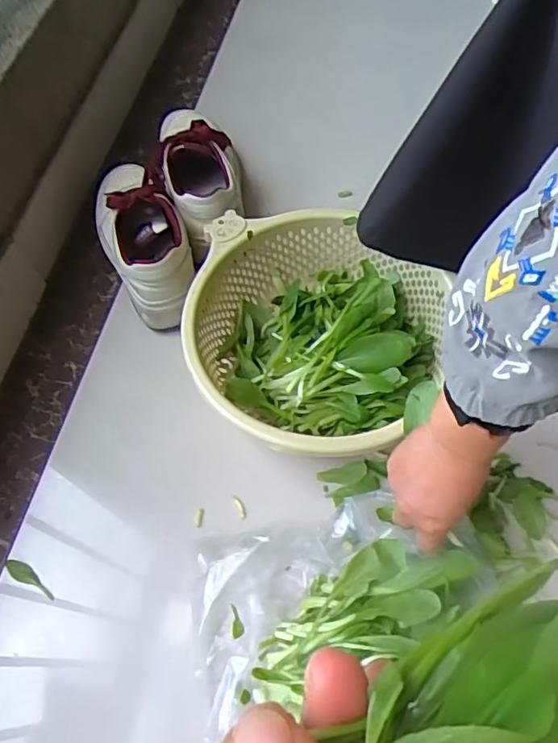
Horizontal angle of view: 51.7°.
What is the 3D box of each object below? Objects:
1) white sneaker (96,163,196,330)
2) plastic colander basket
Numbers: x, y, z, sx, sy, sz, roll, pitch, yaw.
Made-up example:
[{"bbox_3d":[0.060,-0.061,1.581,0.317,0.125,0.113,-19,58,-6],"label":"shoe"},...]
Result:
[{"bbox_3d":[-0.178,-0.182,0.743,0.103,0.102,0.253,-17,57,-6],"label":"white sneaker"},{"bbox_3d":[0.042,-0.041,0.631,0.262,0.137,0.284,-2,63,3],"label":"plastic colander basket"}]

